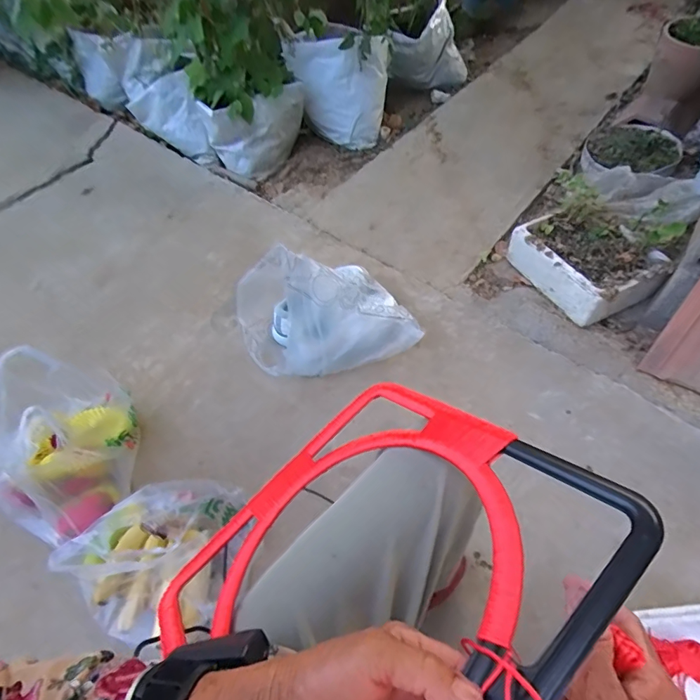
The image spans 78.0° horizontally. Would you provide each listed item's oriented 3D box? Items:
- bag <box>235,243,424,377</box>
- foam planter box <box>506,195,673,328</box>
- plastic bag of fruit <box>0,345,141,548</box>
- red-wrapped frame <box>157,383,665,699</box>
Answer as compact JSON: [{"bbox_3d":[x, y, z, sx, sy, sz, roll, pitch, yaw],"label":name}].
[{"bbox_3d":[-0.065,-0.108,0.938,0.373,0.246,0.259,-18,58,-6],"label":"bag"},{"bbox_3d":[0.609,-0.243,1.105,0.260,0.115,0.307,-25,59,-12],"label":"foam planter box"},{"bbox_3d":[-0.543,0.170,0.775,0.219,0.227,0.300,-13,57,-3],"label":"plastic bag of fruit"},{"bbox_3d":[0.000,0.173,0.345,0.327,0.017,0.329,-42,28,-16],"label":"red-wrapped frame"}]

